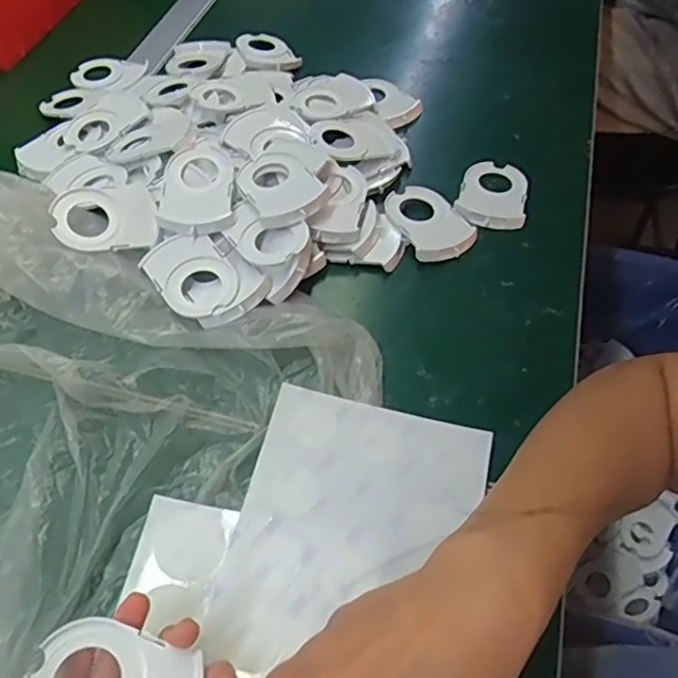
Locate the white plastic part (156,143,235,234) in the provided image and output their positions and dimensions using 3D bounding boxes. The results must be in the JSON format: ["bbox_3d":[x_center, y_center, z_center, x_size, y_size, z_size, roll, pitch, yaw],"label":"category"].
[{"bbox_3d":[-0.111,-0.119,0.503,0.056,0.027,0.086,0,55,-5],"label":"white plastic part"}]

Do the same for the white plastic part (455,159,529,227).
[{"bbox_3d":[0.132,-0.130,0.546,0.057,0.017,0.079,9,54,7],"label":"white plastic part"}]

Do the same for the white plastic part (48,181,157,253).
[{"bbox_3d":[-0.177,-0.091,0.483,0.071,0.018,0.059,-14,75,-15],"label":"white plastic part"}]

